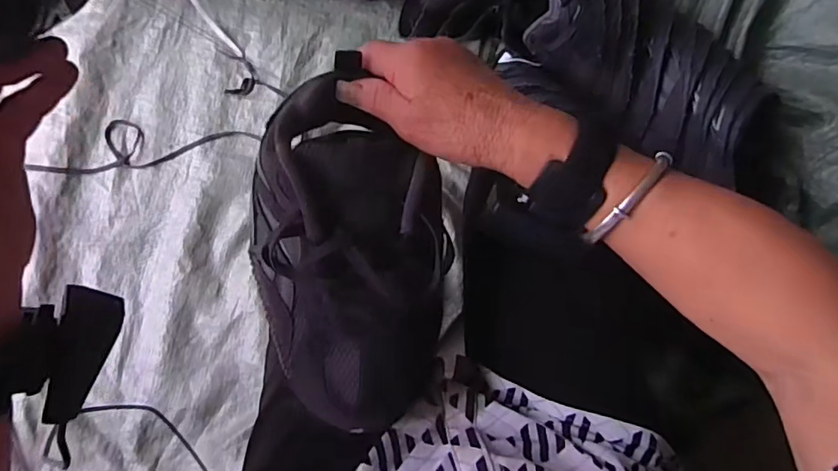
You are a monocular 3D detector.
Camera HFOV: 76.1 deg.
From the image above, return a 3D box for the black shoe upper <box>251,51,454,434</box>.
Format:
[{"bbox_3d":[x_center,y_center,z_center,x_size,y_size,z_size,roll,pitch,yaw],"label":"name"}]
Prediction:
[{"bbox_3d":[-0.050,0.018,0.363,0.130,0.109,0.218,1,82,-2],"label":"black shoe upper"}]

